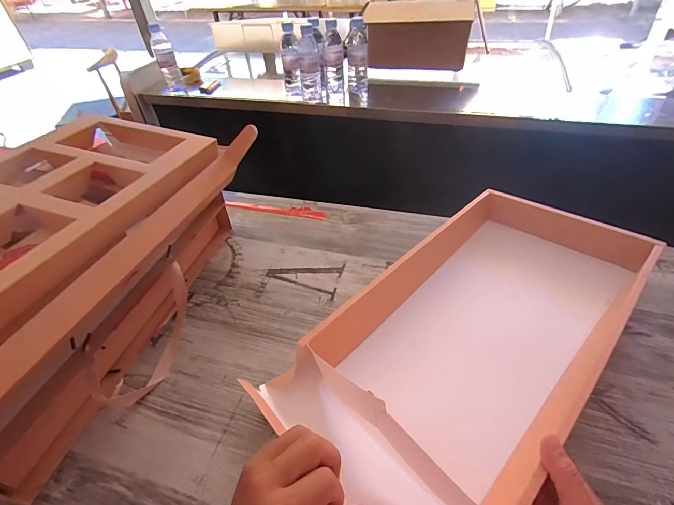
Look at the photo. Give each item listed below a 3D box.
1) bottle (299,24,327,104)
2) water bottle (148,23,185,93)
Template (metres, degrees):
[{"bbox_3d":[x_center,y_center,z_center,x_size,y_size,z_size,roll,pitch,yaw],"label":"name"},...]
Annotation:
[{"bbox_3d":[-0.073,-0.526,0.986,0.064,0.186,0.059,-4,44,1],"label":"bottle"},{"bbox_3d":[-0.535,-0.609,1.095,0.057,0.180,0.060,-20,46,-16],"label":"water bottle"}]

